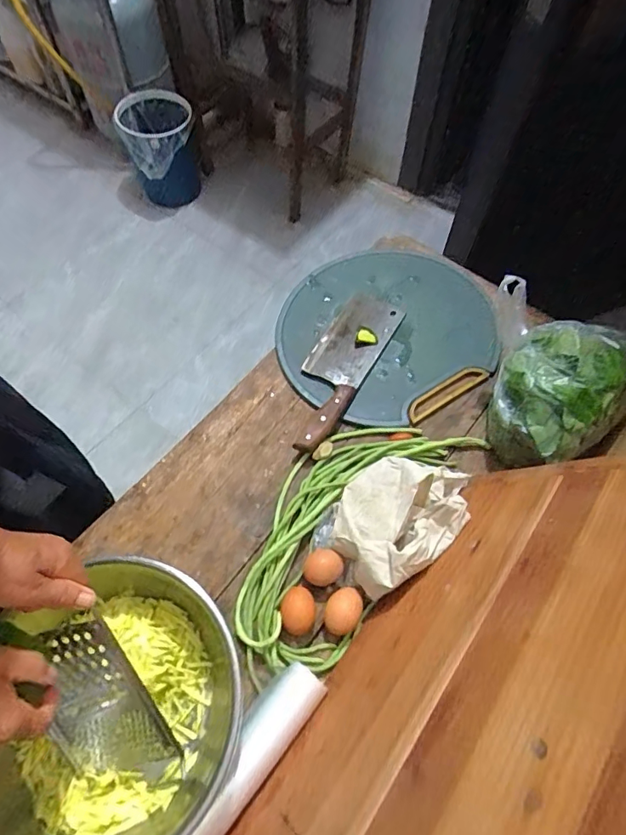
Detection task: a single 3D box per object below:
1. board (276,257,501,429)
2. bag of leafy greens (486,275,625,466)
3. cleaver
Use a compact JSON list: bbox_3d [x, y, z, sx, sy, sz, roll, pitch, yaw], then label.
[{"bbox_3d":[0.114,-0.137,0.785,0.330,0.022,0.314,0,58,1],"label":"board"},{"bbox_3d":[0.322,-0.036,0.660,0.172,0.143,0.210,6,62,1],"label":"bag of leafy greens"},{"bbox_3d":[0.039,-0.086,0.742,0.093,0.034,0.299,27,64,12],"label":"cleaver"}]

